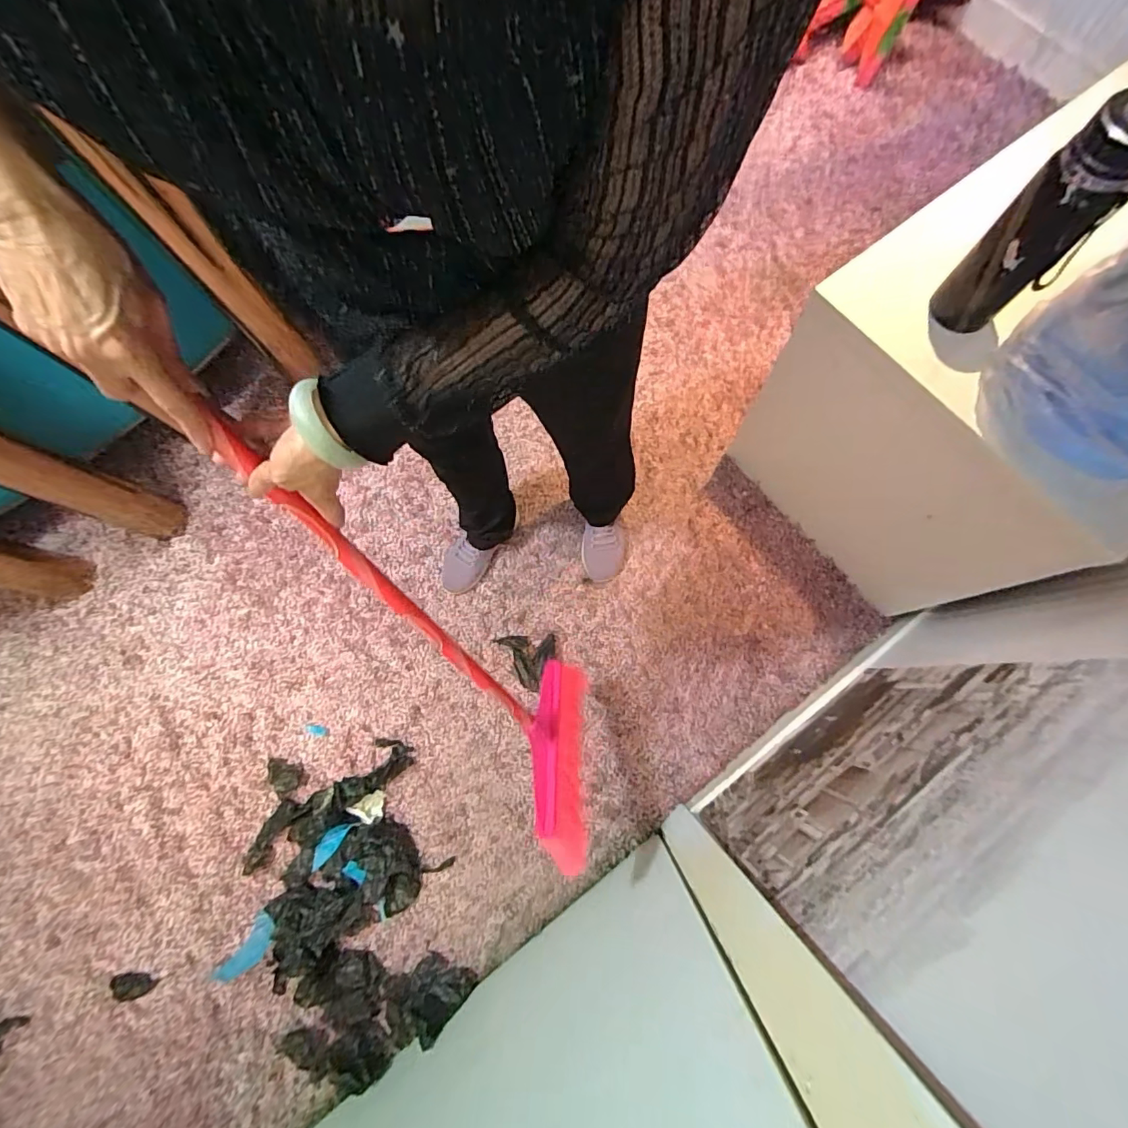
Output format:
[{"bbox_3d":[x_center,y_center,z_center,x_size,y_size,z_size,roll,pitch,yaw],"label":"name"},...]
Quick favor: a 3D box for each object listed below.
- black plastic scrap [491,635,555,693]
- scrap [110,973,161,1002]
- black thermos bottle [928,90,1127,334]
[{"bbox_3d":[-0.083,0.214,1.084,0.126,0.014,0.116,-2,77,1],"label":"black plastic scrap"},{"bbox_3d":[-0.829,0.811,0.969,0.082,0.015,0.050,-17,77,-2],"label":"scrap"},{"bbox_3d":[0.518,-0.361,0.558,0.098,0.246,0.062,42,81,10],"label":"black thermos bottle"}]

